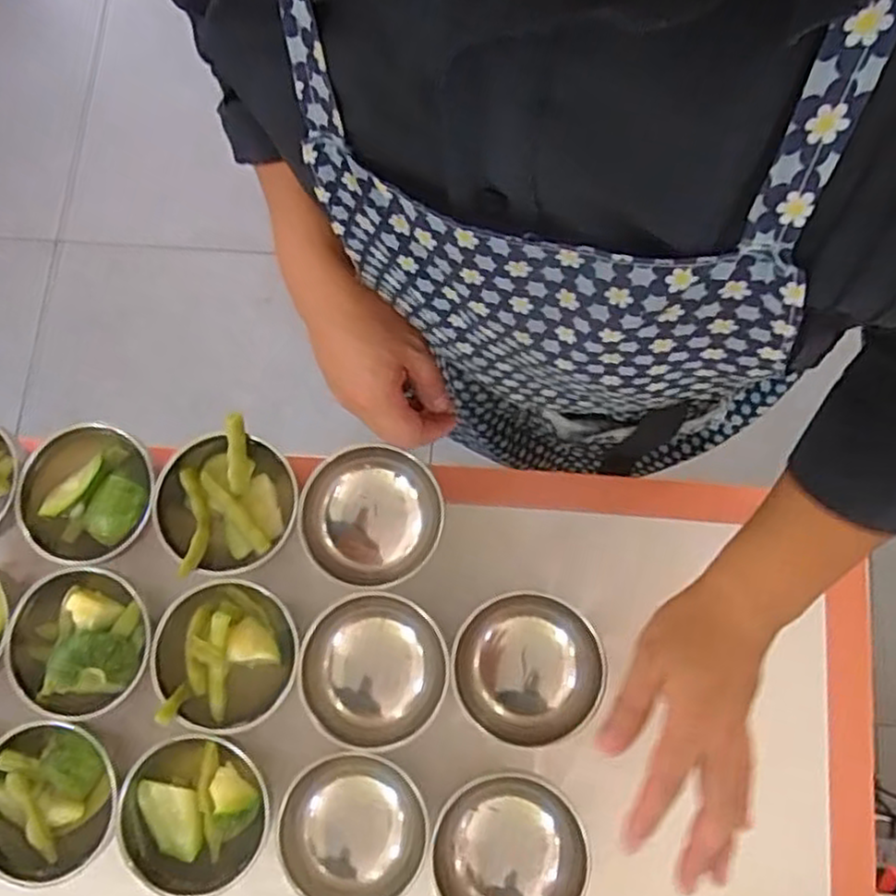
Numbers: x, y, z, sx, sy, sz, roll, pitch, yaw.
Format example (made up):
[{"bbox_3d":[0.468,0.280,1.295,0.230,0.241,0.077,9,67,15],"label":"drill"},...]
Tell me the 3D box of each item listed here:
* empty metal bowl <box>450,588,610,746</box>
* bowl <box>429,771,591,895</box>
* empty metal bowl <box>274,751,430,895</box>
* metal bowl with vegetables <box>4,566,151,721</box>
[{"bbox_3d":[0.059,0.163,0.541,0.106,0.051,0.103,0,78,1],"label":"empty metal bowl"},{"bbox_3d":[0.044,0.287,0.517,0.105,0.064,0.100,0,78,1],"label":"bowl"},{"bbox_3d":[-0.067,0.275,0.525,0.103,0.052,0.099,0,78,1],"label":"empty metal bowl"},{"bbox_3d":[-0.279,0.150,0.558,0.106,0.043,0.107,0,78,1],"label":"metal bowl with vegetables"}]

